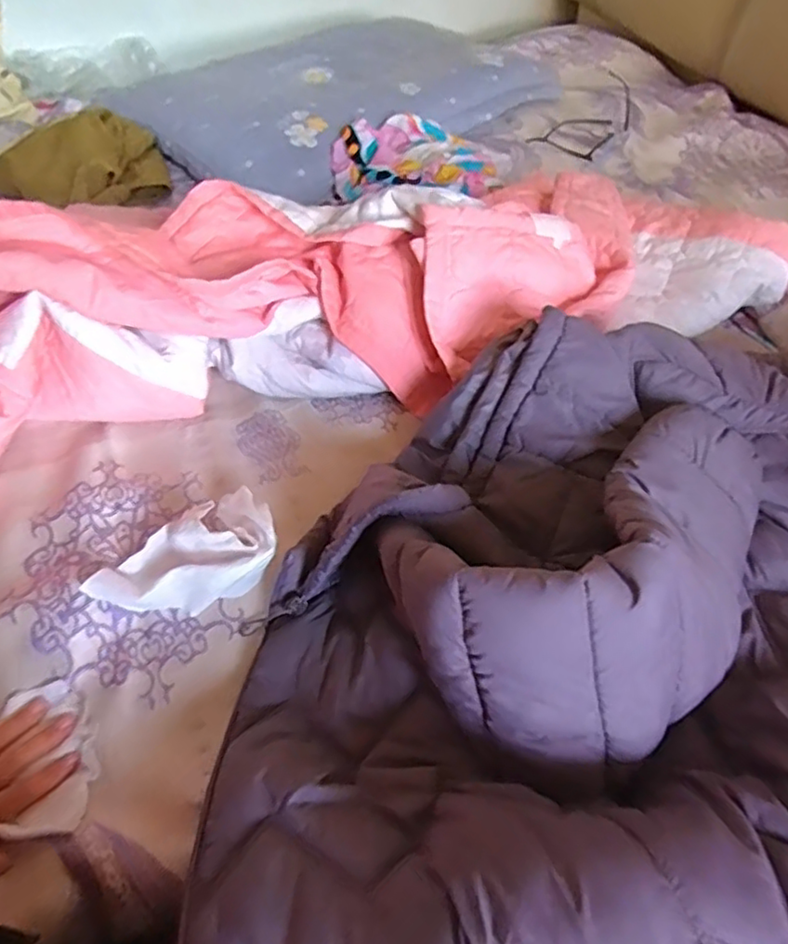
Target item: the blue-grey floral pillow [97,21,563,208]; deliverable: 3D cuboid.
[{"bbox_3d":[-0.085,-0.669,1.115,0.440,0.072,0.698,38,59,25],"label":"blue-grey floral pillow"}]

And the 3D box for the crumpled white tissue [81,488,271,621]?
[{"bbox_3d":[-0.174,0.074,0.539,0.149,0.062,0.106,-37,61,-27],"label":"crumpled white tissue"}]

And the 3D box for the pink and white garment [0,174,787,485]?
[{"bbox_3d":[-0.035,-0.197,0.690,1.051,0.180,0.251,-17,54,-16],"label":"pink and white garment"}]

